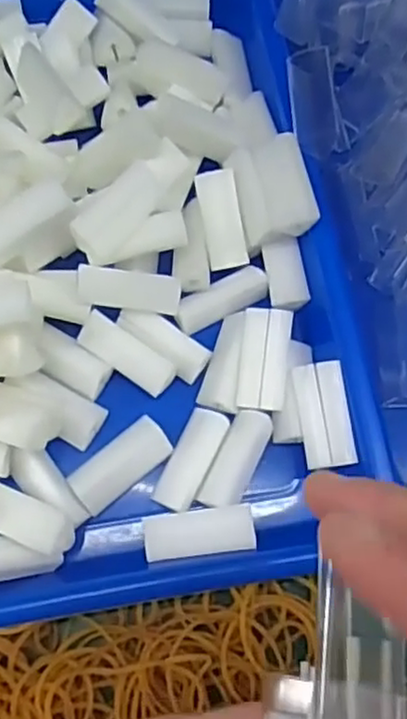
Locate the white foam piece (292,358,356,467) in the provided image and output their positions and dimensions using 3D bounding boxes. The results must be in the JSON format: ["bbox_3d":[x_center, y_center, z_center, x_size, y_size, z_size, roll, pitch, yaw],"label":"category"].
[{"bbox_3d":[0.052,0.024,0.292,0.020,0.012,0.044,-7,71,-4],"label":"white foam piece"}]

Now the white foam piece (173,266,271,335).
[{"bbox_3d":[0.008,-0.028,0.320,0.045,0.009,0.016,-26,74,-10],"label":"white foam piece"}]

